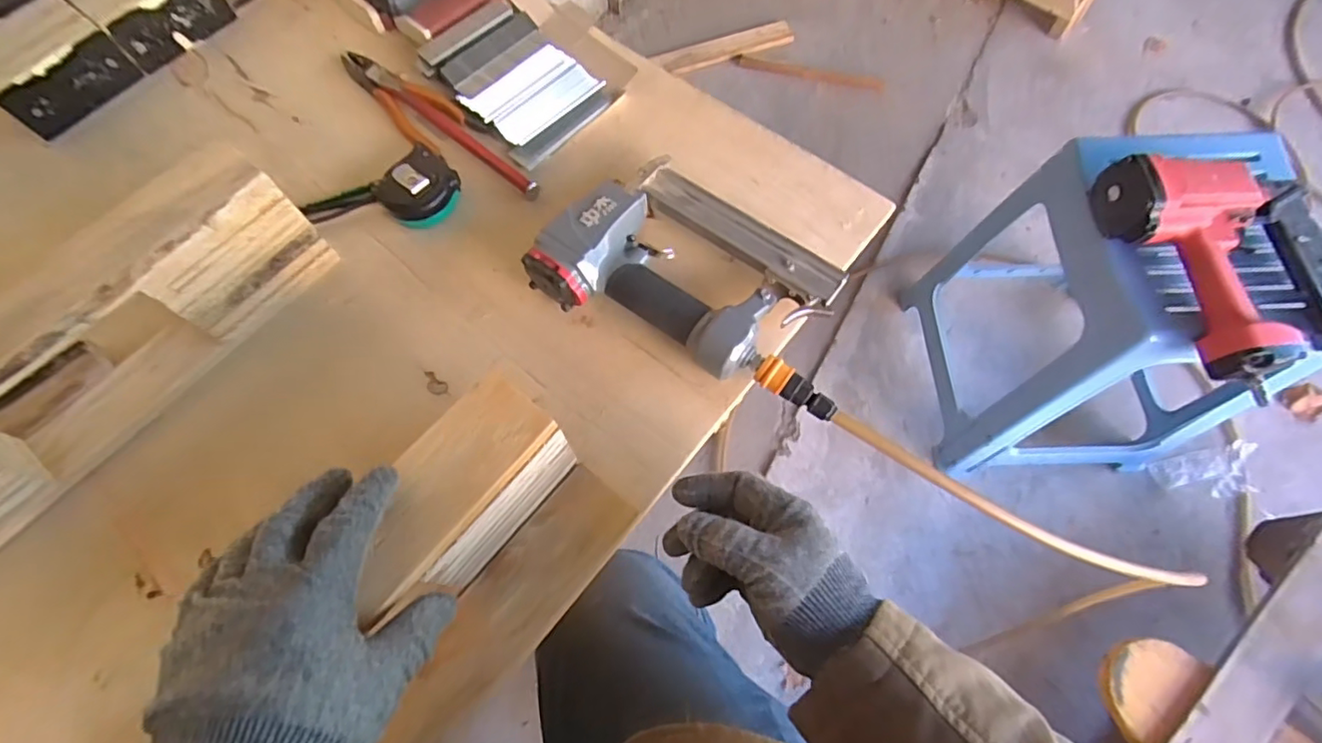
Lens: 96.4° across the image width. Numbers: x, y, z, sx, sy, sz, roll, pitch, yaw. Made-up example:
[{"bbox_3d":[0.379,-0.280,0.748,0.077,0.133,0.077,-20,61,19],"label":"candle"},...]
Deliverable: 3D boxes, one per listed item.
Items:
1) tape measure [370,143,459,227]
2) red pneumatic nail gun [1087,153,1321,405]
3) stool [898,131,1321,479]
[{"bbox_3d":[-0.225,-0.169,0.552,0.062,0.040,0.069,38,73,17],"label":"tape measure"},{"bbox_3d":[0.641,-0.095,0.631,0.197,0.077,0.339,-11,67,-2],"label":"red pneumatic nail gun"},{"bbox_3d":[0.664,-0.079,0.861,0.388,0.471,0.335,-3,67,1],"label":"stool"}]

